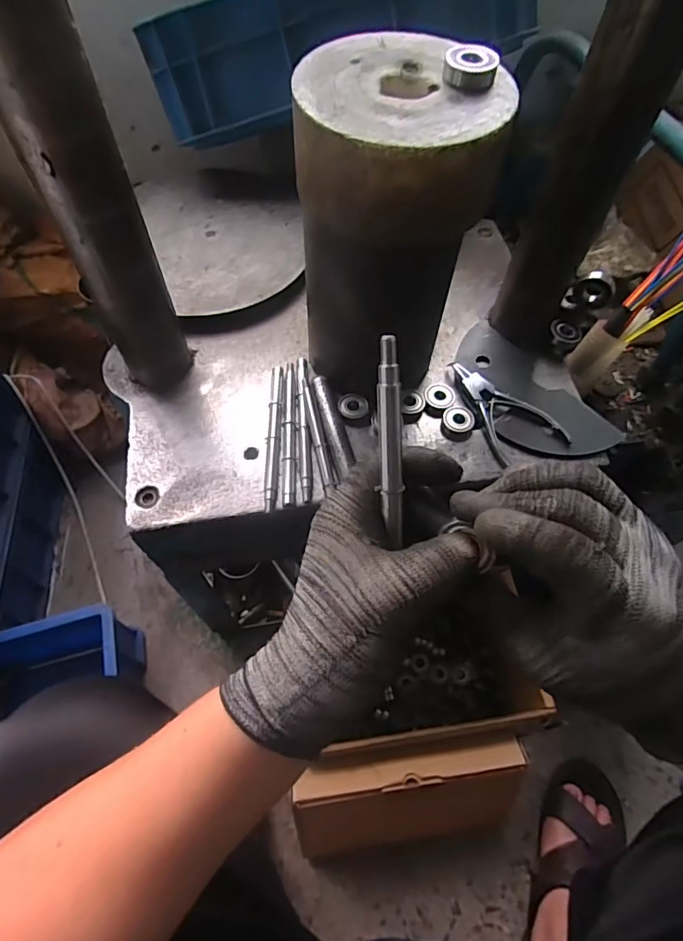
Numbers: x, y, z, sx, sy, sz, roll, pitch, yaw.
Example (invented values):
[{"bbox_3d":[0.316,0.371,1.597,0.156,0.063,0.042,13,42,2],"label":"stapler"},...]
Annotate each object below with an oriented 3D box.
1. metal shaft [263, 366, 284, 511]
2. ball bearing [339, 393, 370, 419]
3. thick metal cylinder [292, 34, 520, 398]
[{"bbox_3d":[-0.065,-0.036,0.489,0.013,0.007,0.159,1,60,-1],"label":"metal shaft"},{"bbox_3d":[0.012,-0.065,0.505,0.029,0.007,0.028,2,60,-1],"label":"ball bearing"},{"bbox_3d":[0.039,-0.188,0.433,0.139,0.246,0.140,7,60,2],"label":"thick metal cylinder"}]

